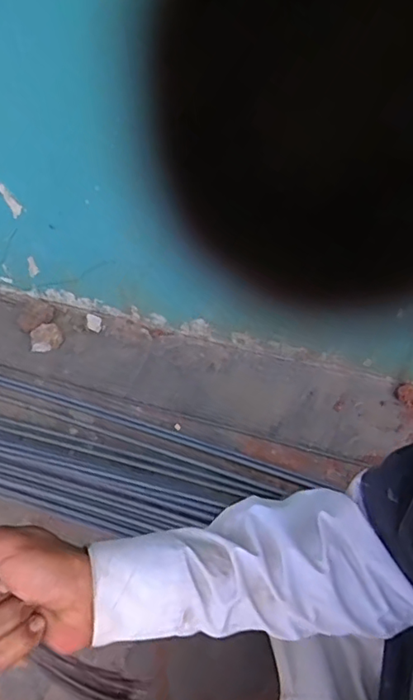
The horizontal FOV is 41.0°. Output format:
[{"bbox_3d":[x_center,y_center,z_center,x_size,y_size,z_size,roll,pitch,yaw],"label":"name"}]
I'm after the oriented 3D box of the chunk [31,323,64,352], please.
[{"bbox_3d":[-0.343,-0.026,1.180,0.069,0.039,0.062,-20,53,-11],"label":"chunk"}]

